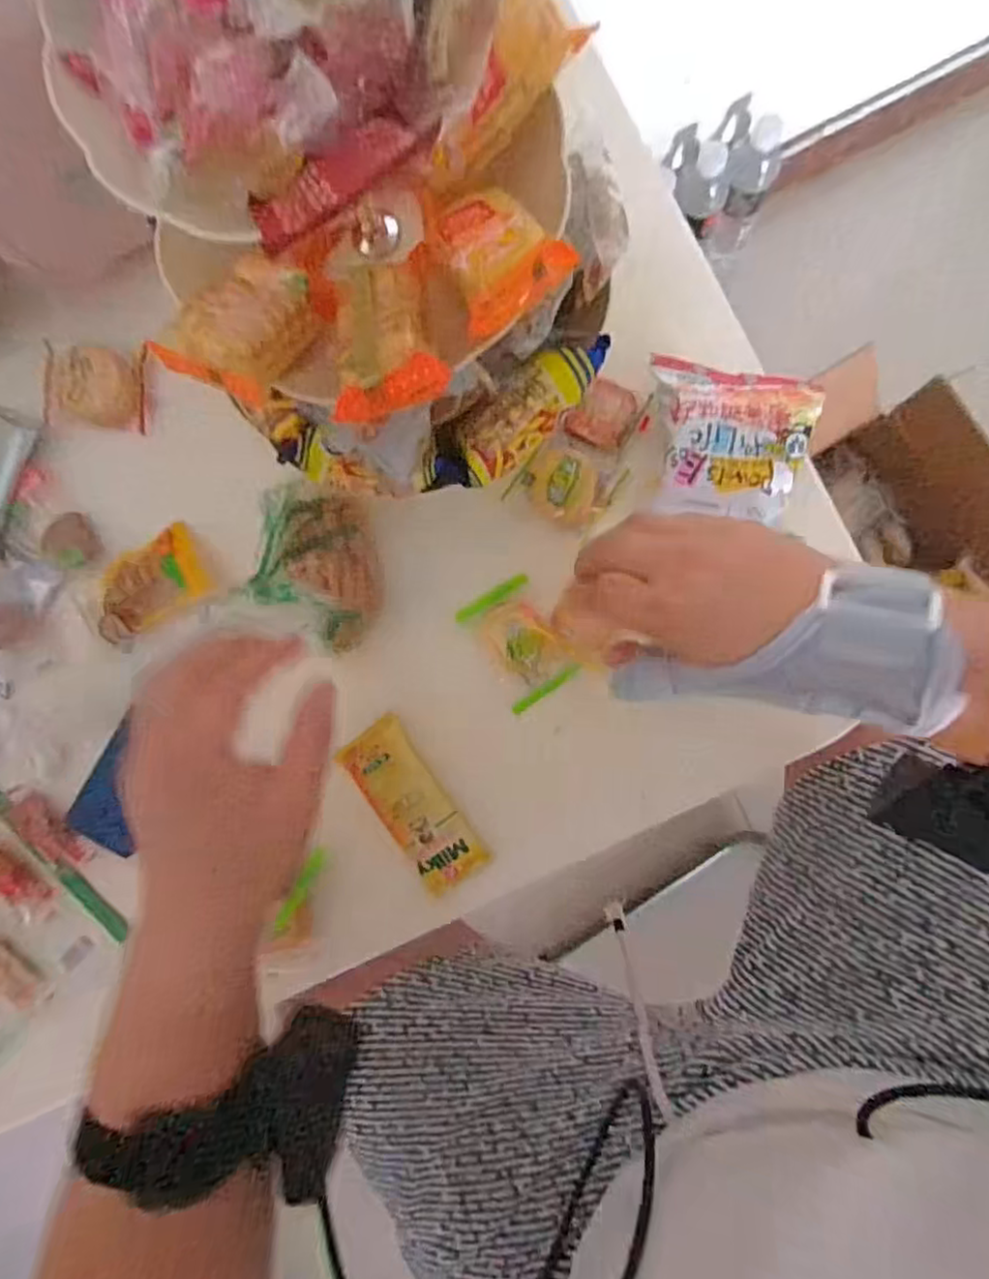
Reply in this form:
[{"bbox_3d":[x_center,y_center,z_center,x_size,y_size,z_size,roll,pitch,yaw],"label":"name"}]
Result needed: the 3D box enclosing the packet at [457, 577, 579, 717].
[{"bbox_3d":[0.017,0.002,0.424,0.051,0.024,0.075,-32,86,3],"label":"packet"}]

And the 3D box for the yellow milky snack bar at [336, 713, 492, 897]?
[{"bbox_3d":[-0.052,0.108,0.430,0.042,0.011,0.114,-37,86,3],"label":"yellow milky snack bar"}]

